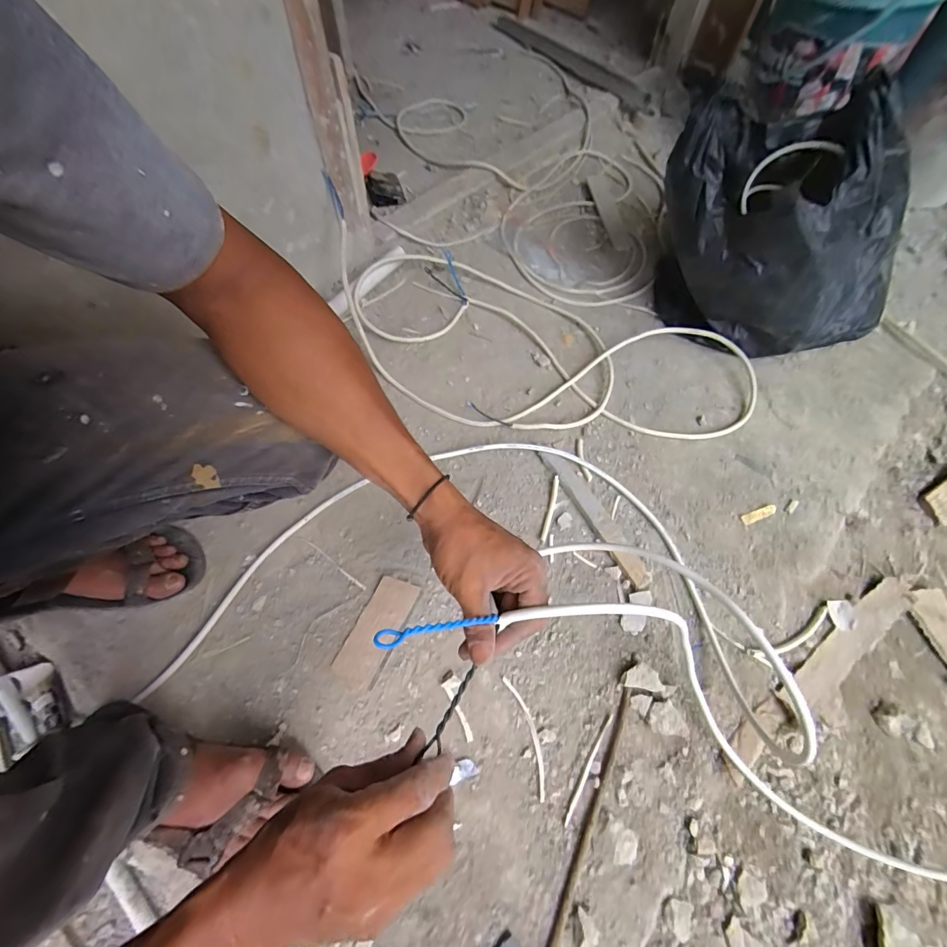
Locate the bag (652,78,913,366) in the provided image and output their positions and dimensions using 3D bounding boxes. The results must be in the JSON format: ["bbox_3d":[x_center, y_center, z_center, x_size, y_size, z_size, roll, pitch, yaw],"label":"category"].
[{"bbox_3d":[0.534,-0.417,0.738,0.345,0.305,0.391,-37,70,-20],"label":"bag"}]

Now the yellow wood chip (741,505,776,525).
[{"bbox_3d":[0.444,0.064,0.651,0.061,0.006,0.014,-17,64,-12],"label":"yellow wood chip"}]

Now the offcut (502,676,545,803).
[{"bbox_3d":[0.067,0.315,0.508,0.022,0.005,0.132,-14,64,-11],"label":"offcut"}]

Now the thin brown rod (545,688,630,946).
[{"bbox_3d":[0.115,0.413,0.451,0.013,0.013,0.349,25,63,10],"label":"thin brown rod"}]

